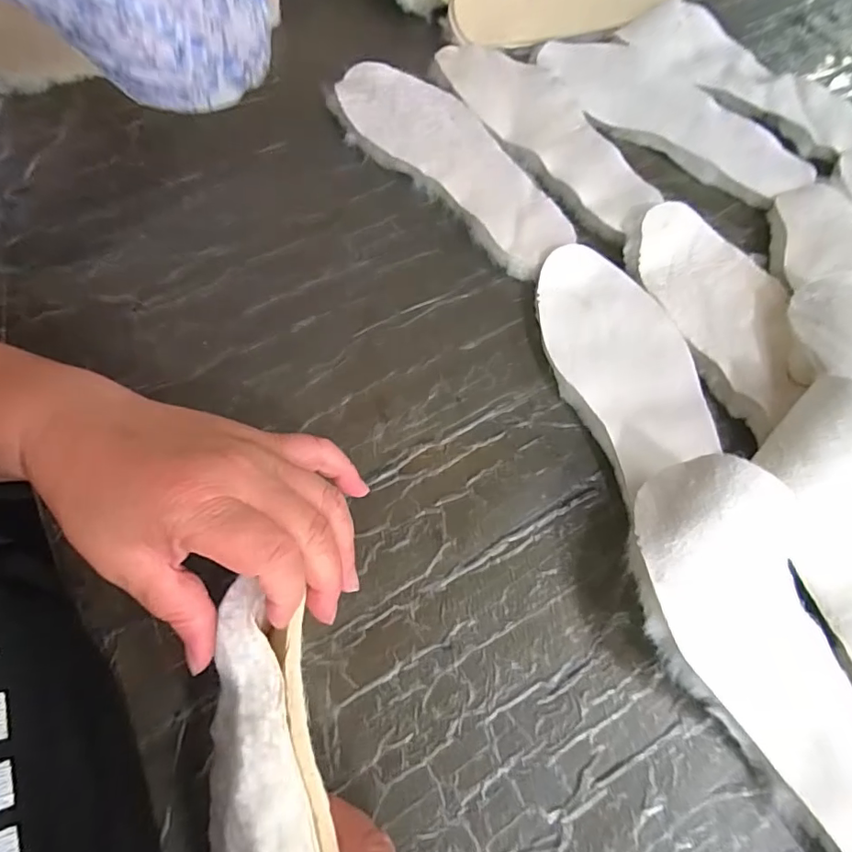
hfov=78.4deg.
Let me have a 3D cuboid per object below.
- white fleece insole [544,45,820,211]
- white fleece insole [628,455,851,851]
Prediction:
[{"bbox_3d":[0.223,-0.288,0.481,0.259,0.015,0.094,42,71,16],"label":"white fleece insole"},{"bbox_3d":[0.189,0.135,0.265,0.094,0.038,0.246,-28,82,-13],"label":"white fleece insole"}]

